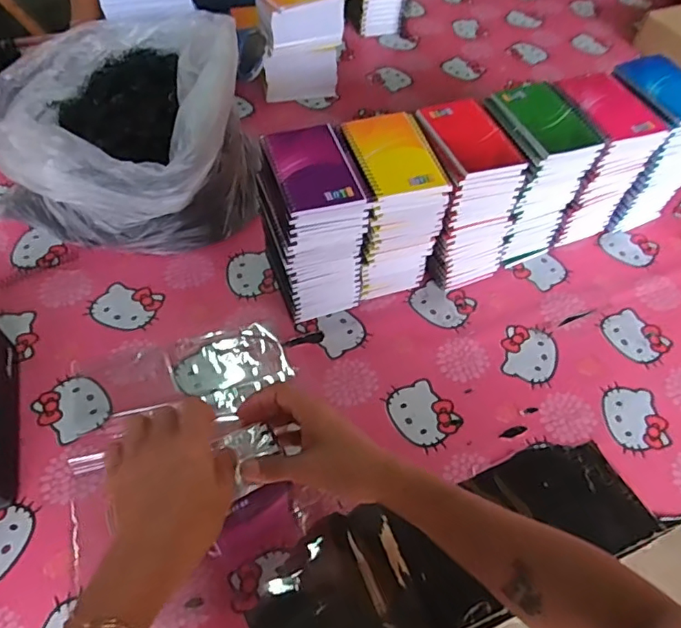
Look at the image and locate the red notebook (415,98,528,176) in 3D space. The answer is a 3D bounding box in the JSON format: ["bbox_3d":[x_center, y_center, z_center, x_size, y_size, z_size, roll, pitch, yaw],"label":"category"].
[{"bbox_3d":[0.154,-0.213,0.624,0.092,0.015,0.135,-15,56,-14],"label":"red notebook"}]

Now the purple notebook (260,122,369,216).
[{"bbox_3d":[-0.031,-0.160,0.575,0.083,0.012,0.123,-13,56,-12],"label":"purple notebook"}]

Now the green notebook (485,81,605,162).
[{"bbox_3d":[0.244,-0.238,0.647,0.097,0.014,0.125,-13,56,-13],"label":"green notebook"}]

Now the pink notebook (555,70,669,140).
[{"bbox_3d":[0.338,-0.266,0.673,0.105,0.018,0.122,-17,57,-15],"label":"pink notebook"}]

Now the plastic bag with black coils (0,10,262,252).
[{"bbox_3d":[-0.299,-0.238,0.731,0.317,0.206,0.284,-4,54,-6],"label":"plastic bag with black coils"}]

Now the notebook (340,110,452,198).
[{"bbox_3d":[0.062,-0.183,0.599,0.092,0.008,0.134,-13,56,-12],"label":"notebook"}]

